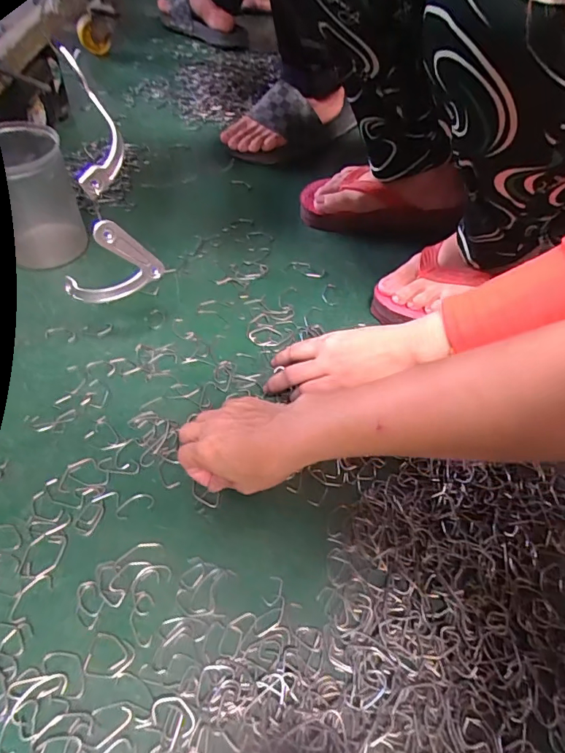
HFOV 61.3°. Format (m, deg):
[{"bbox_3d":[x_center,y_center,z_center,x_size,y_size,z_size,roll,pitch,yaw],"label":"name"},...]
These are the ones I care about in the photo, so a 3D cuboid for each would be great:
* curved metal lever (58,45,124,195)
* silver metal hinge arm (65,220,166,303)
[{"bbox_3d":[-0.139,-0.185,0.351,0.033,0.094,0.016,-10,15,-11],"label":"curved metal lever"},{"bbox_3d":[-0.150,-0.099,0.409,0.085,0.070,0.024,-8,53,-8],"label":"silver metal hinge arm"}]

